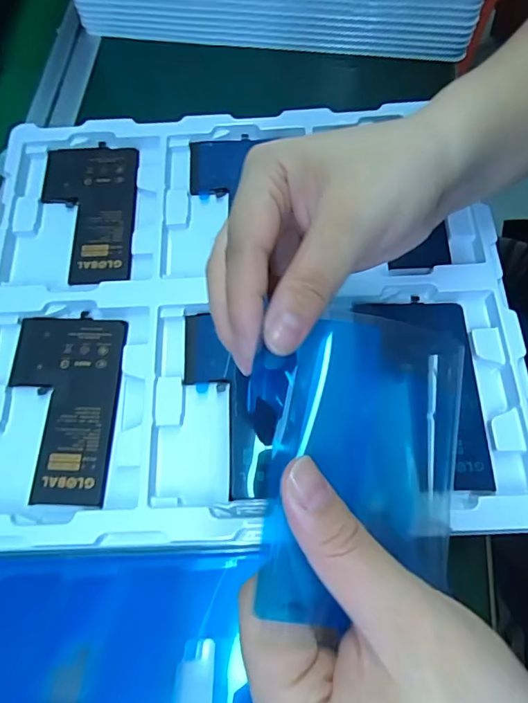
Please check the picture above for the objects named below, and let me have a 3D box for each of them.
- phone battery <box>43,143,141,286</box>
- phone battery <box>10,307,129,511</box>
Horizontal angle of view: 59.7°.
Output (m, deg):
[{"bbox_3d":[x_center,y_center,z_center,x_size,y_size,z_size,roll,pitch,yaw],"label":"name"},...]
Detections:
[{"bbox_3d":[-0.118,-0.097,0.311,0.065,0.004,0.114,-10,69,0],"label":"phone battery"},{"bbox_3d":[-0.117,0.030,0.265,0.064,0.007,0.109,-2,69,3],"label":"phone battery"}]

